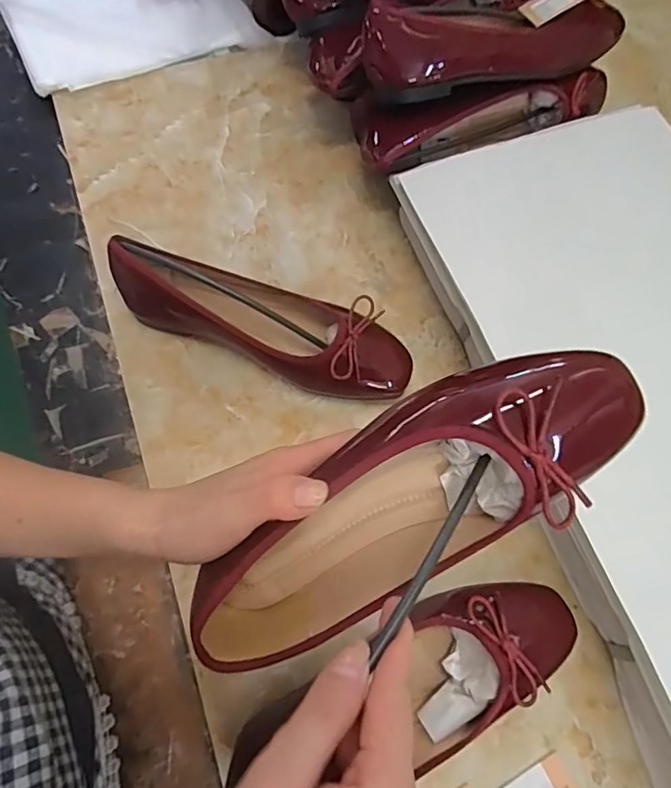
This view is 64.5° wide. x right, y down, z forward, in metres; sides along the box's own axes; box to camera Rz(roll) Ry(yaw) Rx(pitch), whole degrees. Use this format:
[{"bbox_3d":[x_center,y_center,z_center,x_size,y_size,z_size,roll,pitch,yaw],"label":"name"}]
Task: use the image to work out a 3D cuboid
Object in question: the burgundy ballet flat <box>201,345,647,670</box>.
[{"bbox_3d":[0.032,0.062,0.279,0.266,0.081,0.081,-36,74,12],"label":"burgundy ballet flat"}]

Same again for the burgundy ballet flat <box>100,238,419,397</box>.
[{"bbox_3d":[-0.060,-0.062,0.444,0.254,0.065,0.070,22,71,5],"label":"burgundy ballet flat"}]

